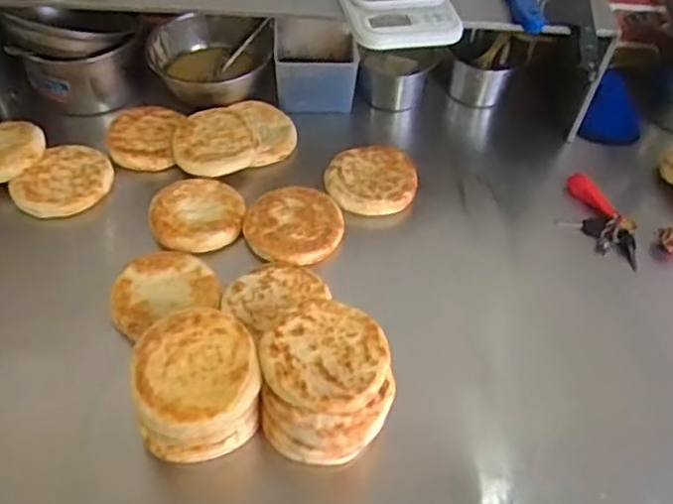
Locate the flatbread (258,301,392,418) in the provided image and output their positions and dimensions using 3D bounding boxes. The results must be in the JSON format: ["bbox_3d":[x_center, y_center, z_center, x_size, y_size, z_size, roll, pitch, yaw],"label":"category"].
[{"bbox_3d":[-0.008,0.102,0.669,0.120,0.014,0.128,3,50,-3],"label":"flatbread"}]

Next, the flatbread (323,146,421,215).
[{"bbox_3d":[0.050,-0.106,0.954,0.127,0.021,0.127,2,50,-4],"label":"flatbread"}]

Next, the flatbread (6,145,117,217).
[{"bbox_3d":[-0.376,-0.099,0.929,0.116,0.018,0.128,21,52,12],"label":"flatbread"}]

